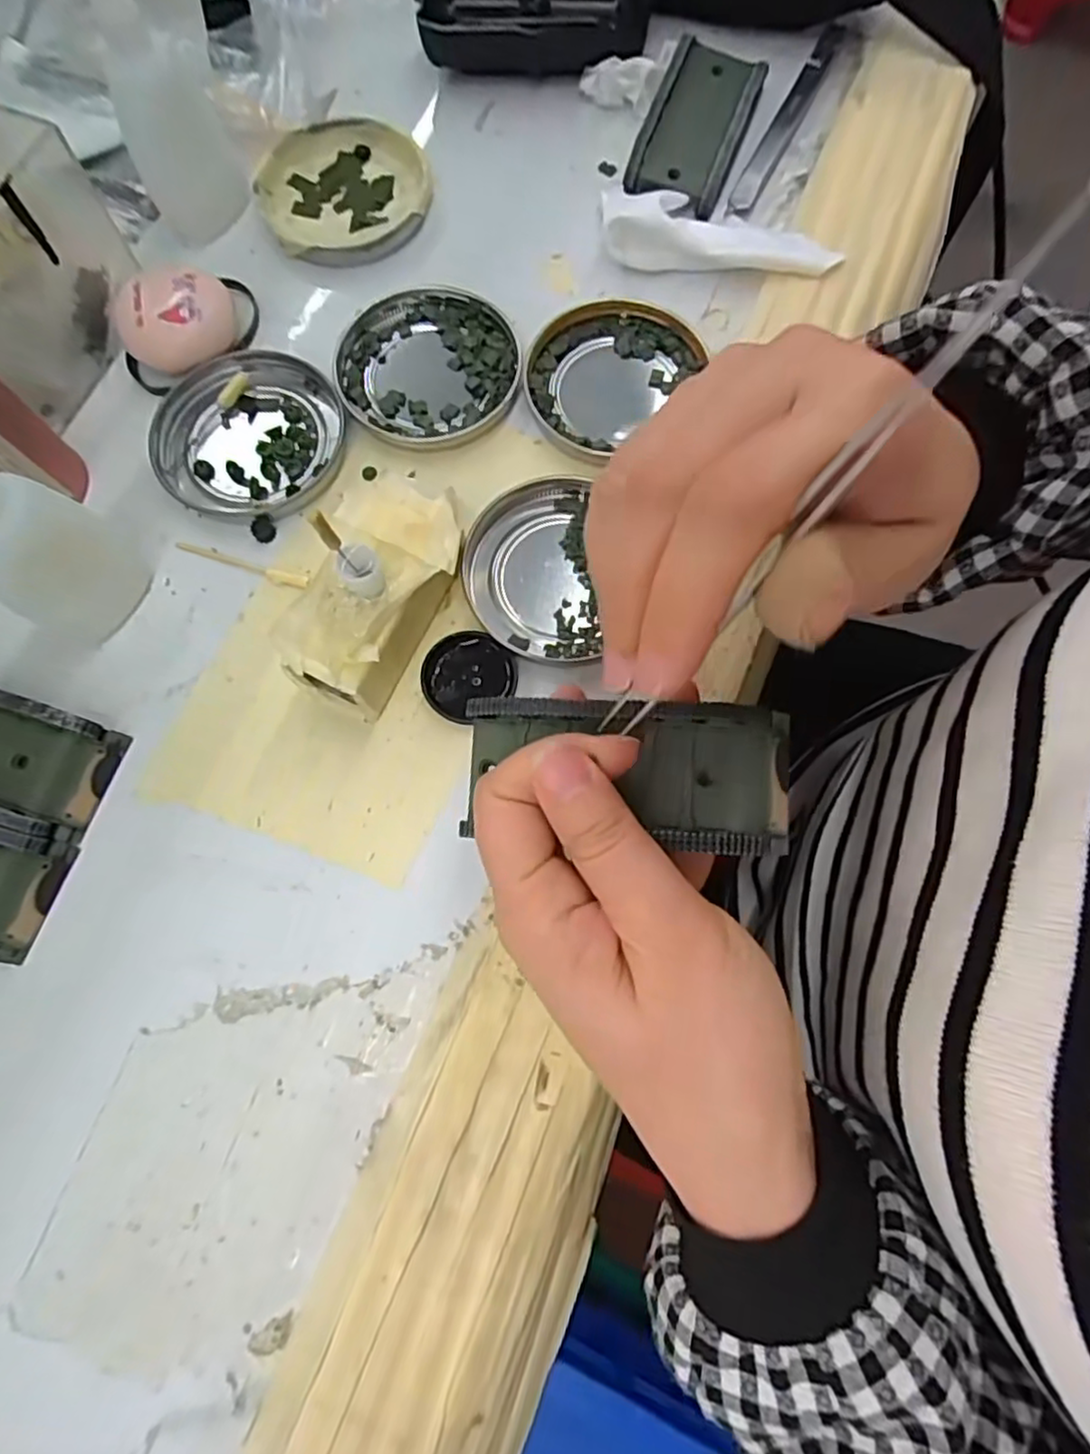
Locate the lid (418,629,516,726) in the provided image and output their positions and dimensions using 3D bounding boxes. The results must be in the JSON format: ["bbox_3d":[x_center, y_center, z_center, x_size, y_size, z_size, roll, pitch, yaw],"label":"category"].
[{"bbox_3d":[-0.031,-0.020,0.262,0.035,0.006,0.032,0,75,1],"label":"lid"}]

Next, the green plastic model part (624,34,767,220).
[{"bbox_3d":[0.073,-0.285,0.323,0.043,0.019,0.086,21,77,6],"label":"green plastic model part"}]

